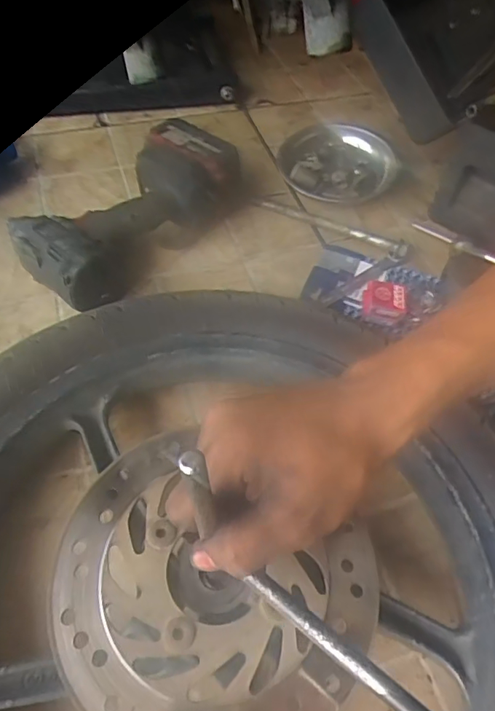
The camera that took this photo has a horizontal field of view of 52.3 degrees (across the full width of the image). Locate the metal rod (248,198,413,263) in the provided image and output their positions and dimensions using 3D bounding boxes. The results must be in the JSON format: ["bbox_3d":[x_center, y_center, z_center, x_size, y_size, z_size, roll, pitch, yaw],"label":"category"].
[{"bbox_3d":[0.097,-0.153,0.589,0.193,0.021,0.020,26,57,14],"label":"metal rod"}]

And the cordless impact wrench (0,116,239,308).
[{"bbox_3d":[-0.124,-0.151,0.538,0.123,0.081,0.238,37,60,20],"label":"cordless impact wrench"}]

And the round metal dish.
[{"bbox_3d":[0.111,-0.233,0.629,0.142,0.043,0.129,1,55,-4],"label":"round metal dish"}]

